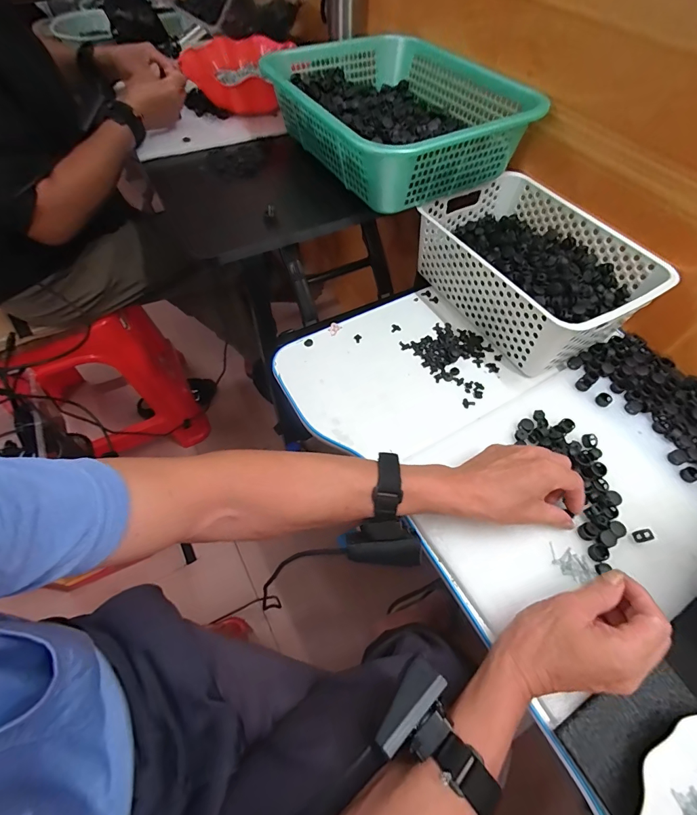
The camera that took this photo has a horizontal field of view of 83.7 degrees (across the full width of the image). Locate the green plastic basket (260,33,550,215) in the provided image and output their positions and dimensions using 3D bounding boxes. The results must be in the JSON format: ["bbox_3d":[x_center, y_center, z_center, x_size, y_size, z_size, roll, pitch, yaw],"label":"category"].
[{"bbox_3d":[0.067,-0.453,0.598,0.279,0.090,0.372,-25,61,-16],"label":"green plastic basket"}]

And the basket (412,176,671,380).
[{"bbox_3d":[0.258,-0.200,0.566,0.201,0.107,0.297,-27,61,-17],"label":"basket"}]

